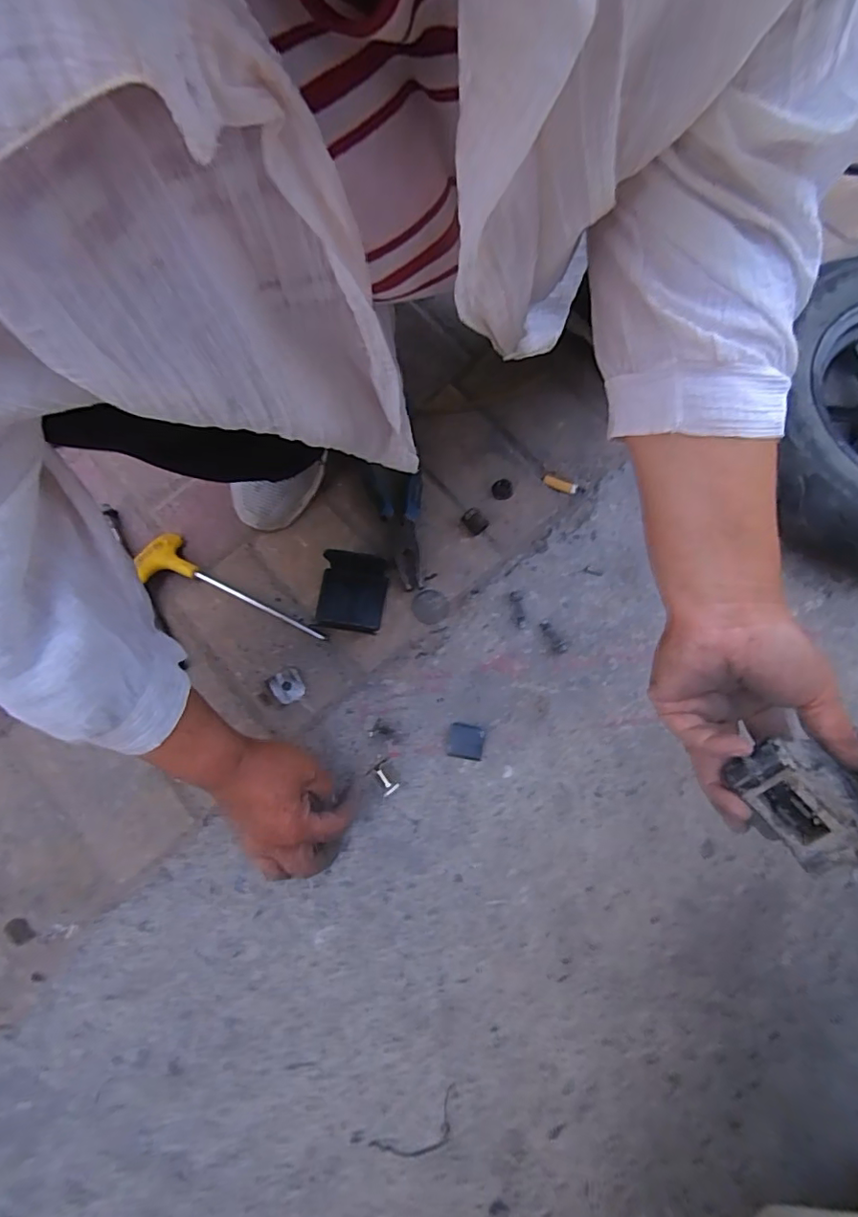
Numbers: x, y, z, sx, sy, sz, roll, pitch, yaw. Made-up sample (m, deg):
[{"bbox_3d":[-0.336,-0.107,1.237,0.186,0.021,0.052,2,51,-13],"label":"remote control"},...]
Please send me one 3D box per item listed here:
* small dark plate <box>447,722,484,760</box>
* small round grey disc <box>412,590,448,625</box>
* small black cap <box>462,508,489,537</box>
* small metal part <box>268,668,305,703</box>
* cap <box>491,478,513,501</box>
[{"bbox_3d":[0.037,0.133,0.539,0.034,0.012,0.032,10,76,2],"label":"small dark plate"},{"bbox_3d":[0.001,-0.001,0.581,0.040,0.004,0.037,0,75,-1],"label":"small round grey disc"},{"bbox_3d":[0.051,-0.097,0.599,0.022,0.015,0.027,-34,78,-9],"label":"small black cap"},{"bbox_3d":[-0.146,0.080,0.553,0.031,0.008,0.031,-23,77,-6],"label":"small metal part"},{"bbox_3d":[0.084,-0.136,0.614,0.024,0.011,0.025,0,75,-1],"label":"cap"}]

